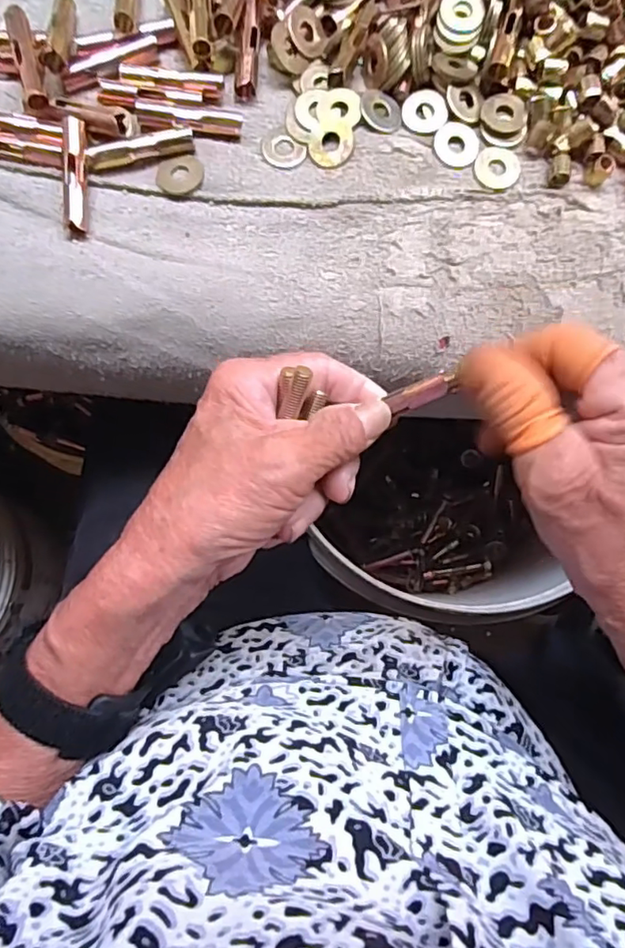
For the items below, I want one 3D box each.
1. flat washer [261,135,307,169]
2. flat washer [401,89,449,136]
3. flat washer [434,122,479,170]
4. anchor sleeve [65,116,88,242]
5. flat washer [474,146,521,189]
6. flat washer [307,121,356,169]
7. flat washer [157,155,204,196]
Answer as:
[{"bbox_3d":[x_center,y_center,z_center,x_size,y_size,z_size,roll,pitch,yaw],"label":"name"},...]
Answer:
[{"bbox_3d":[-0.015,-0.153,0.273,0.022,0.004,0.016,35,84,5],"label":"flat washer"},{"bbox_3d":[0.054,-0.174,0.276,0.021,0.005,0.021,0,82,1],"label":"flat washer"},{"bbox_3d":[0.068,-0.156,0.273,0.021,0.004,0.023,0,82,1],"label":"flat washer"},{"bbox_3d":[-0.105,-0.131,0.256,0.007,0.010,0.051,1,94,0],"label":"anchor sleeve"},{"bbox_3d":[0.088,-0.145,0.272,0.021,0.004,0.021,0,82,1],"label":"flat washer"},{"bbox_3d":[0.008,-0.154,0.271,0.022,0.004,0.020,16,99,11],"label":"flat washer"},{"bbox_3d":[-0.061,-0.138,0.266,0.021,0.004,0.019,-12,82,-1],"label":"flat washer"}]

